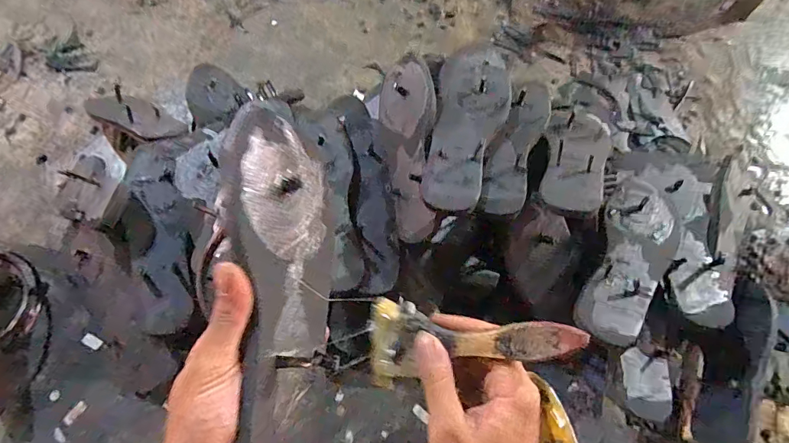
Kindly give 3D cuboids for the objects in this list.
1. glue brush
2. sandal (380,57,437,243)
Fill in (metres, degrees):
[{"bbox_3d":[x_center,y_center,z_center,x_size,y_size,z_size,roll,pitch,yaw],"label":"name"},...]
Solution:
[{"bbox_3d":[0.048,0.085,0.292,0.146,0.014,0.060,-5,59,29],"label":"glue brush"},{"bbox_3d":[0.017,-0.094,0.541,0.086,0.028,0.240,-18,70,36],"label":"sandal"}]

